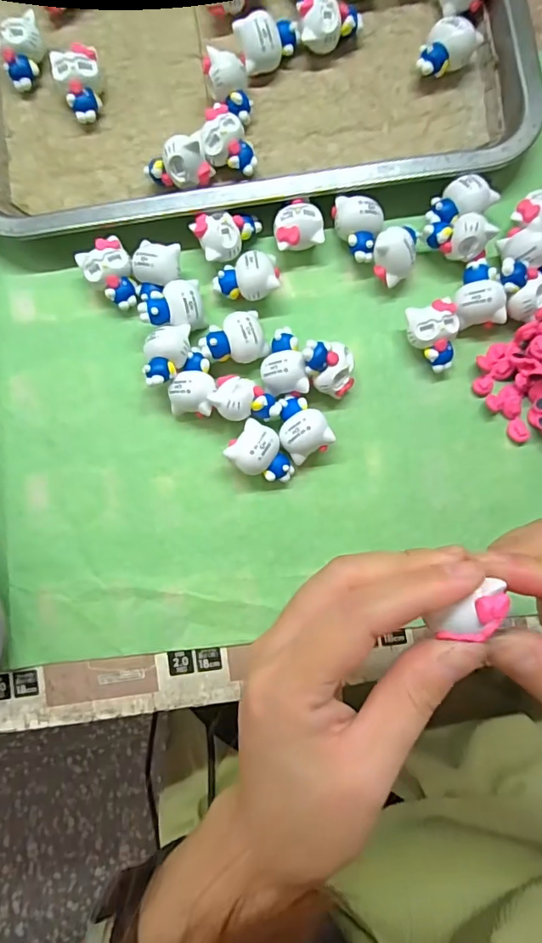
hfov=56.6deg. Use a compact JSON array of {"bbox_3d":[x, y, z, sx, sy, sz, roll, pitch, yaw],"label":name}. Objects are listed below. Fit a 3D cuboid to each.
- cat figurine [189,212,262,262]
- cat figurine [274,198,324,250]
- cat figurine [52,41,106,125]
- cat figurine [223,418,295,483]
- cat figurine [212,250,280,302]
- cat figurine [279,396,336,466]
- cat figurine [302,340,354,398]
[{"bbox_3d":[-0.023,-0.123,0.267,0.035,0.019,0.023,-8,85,0],"label":"cat figurine"},{"bbox_3d":[0.015,-0.128,0.267,0.025,0.018,0.024,-7,85,0],"label":"cat figurine"},{"bbox_3d":[-0.101,-0.210,0.274,0.023,0.020,0.031,-22,85,-1],"label":"cat figurine"},{"bbox_3d":[-0.004,-0.008,0.256,0.033,0.022,0.024,41,87,4],"label":"cat figurine"},{"bbox_3d":[-0.013,-0.100,0.264,0.034,0.020,0.023,-7,85,0],"label":"cat figurine"},{"bbox_3d":[0.015,-0.023,0.257,0.024,0.021,0.033,-30,86,-2],"label":"cat figurine"},{"bbox_3d":[0.030,-0.051,0.256,0.025,0.026,0.024,-6,85,0],"label":"cat figurine"}]

